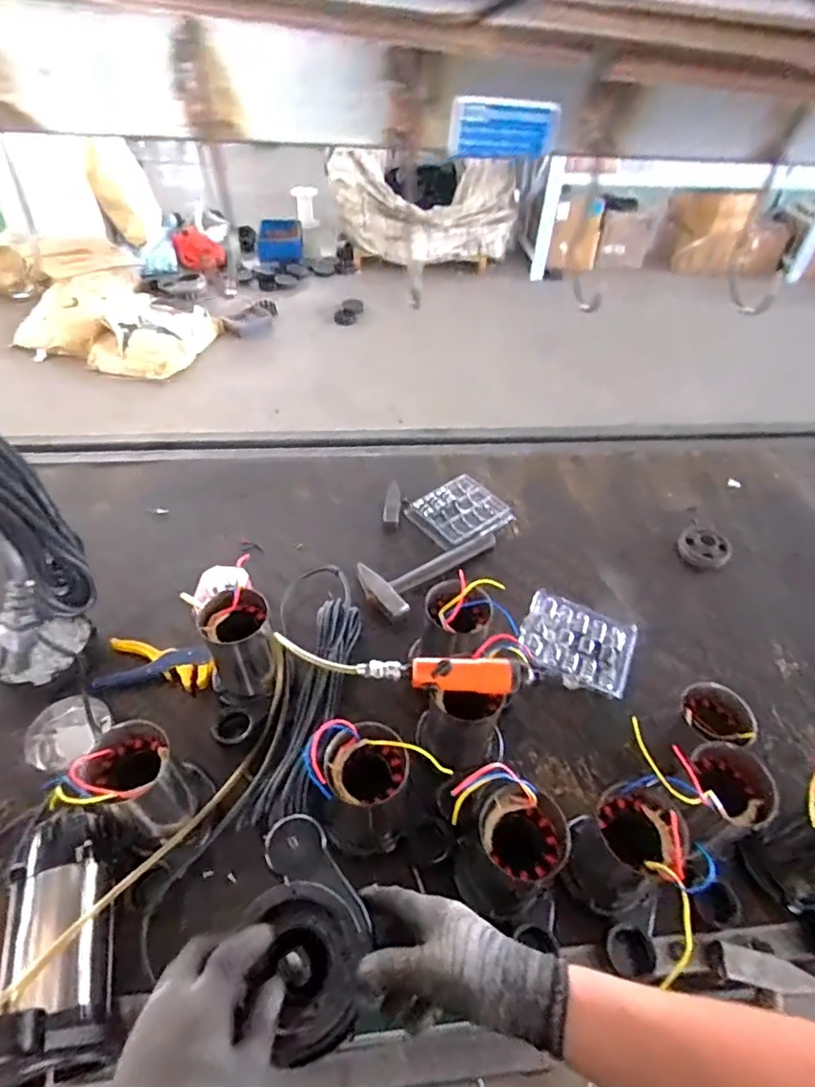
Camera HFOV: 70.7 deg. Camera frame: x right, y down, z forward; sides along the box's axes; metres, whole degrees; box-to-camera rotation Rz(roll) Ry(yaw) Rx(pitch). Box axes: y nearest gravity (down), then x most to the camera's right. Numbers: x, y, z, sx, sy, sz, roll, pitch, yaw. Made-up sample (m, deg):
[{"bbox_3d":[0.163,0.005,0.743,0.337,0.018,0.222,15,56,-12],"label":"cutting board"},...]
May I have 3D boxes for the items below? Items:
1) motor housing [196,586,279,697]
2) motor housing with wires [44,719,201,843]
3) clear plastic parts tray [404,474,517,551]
[{"bbox_3d":[-0.234,0.151,0.821,0.095,0.148,0.098,-23,53,-23],"label":"motor housing"},{"bbox_3d":[-0.313,0.282,0.677,0.101,0.153,0.098,2,47,-2],"label":"motor housing with wires"},{"bbox_3d":[0.105,-0.063,1.145,0.172,0.032,0.148,-30,56,-27],"label":"clear plastic parts tray"}]

